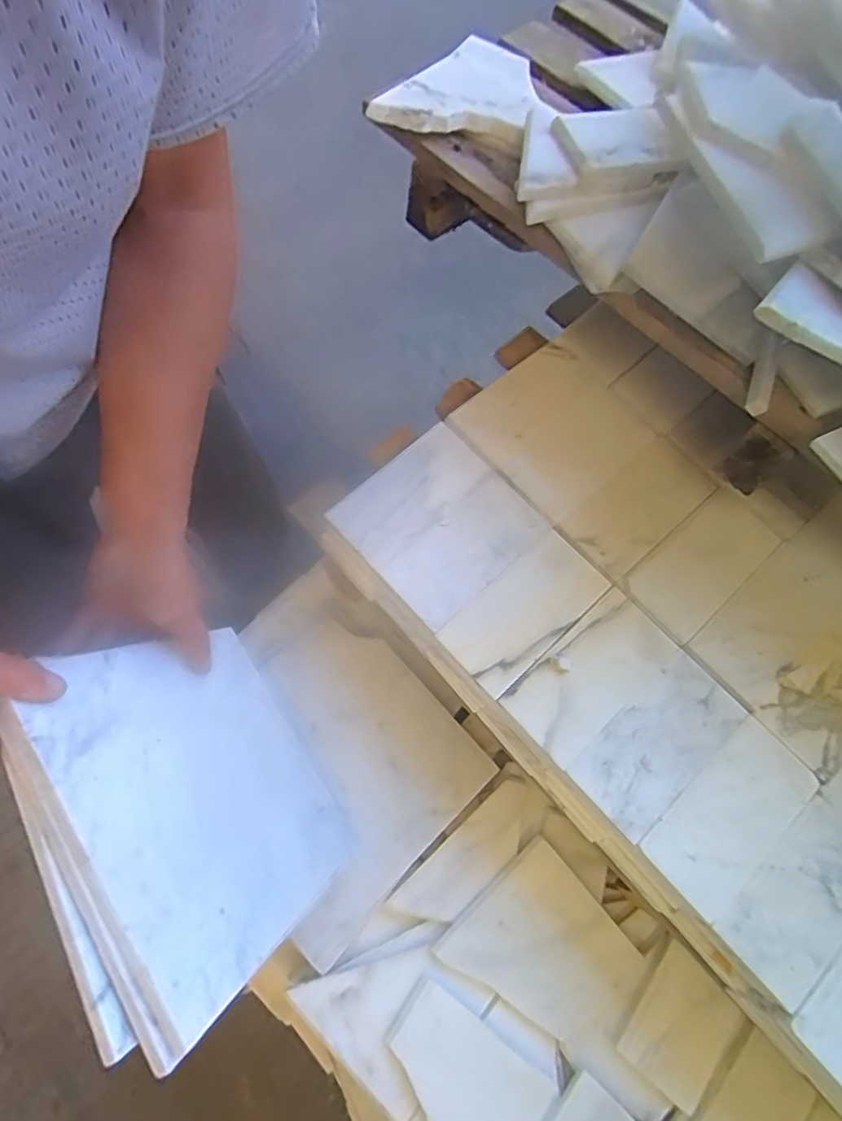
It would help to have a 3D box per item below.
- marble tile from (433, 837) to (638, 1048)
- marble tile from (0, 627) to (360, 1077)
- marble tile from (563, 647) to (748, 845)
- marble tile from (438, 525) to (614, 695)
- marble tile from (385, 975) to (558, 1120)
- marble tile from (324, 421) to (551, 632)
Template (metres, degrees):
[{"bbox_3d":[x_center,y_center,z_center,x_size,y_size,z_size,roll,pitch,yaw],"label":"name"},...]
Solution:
[{"bbox_3d":[0.109,0.355,0.525,0.132,0.014,0.138,-38,75,-17],"label":"marble tile"},{"bbox_3d":[-0.162,0.171,0.441,0.019,0.241,0.236,-35,79,13],"label":"marble tile"},{"bbox_3d":[0.195,0.149,0.476,0.146,0.009,0.076,-39,75,-18],"label":"marble tile"},{"bbox_3d":[0.090,0.043,0.503,0.146,0.009,0.073,-40,75,-18],"label":"marble tile"},{"bbox_3d":[0.034,0.438,0.483,0.140,0.015,0.083,37,70,11],"label":"marble tile"},{"bbox_3d":[0.016,-0.037,0.534,0.146,0.014,0.147,-39,75,-18],"label":"marble tile"}]

